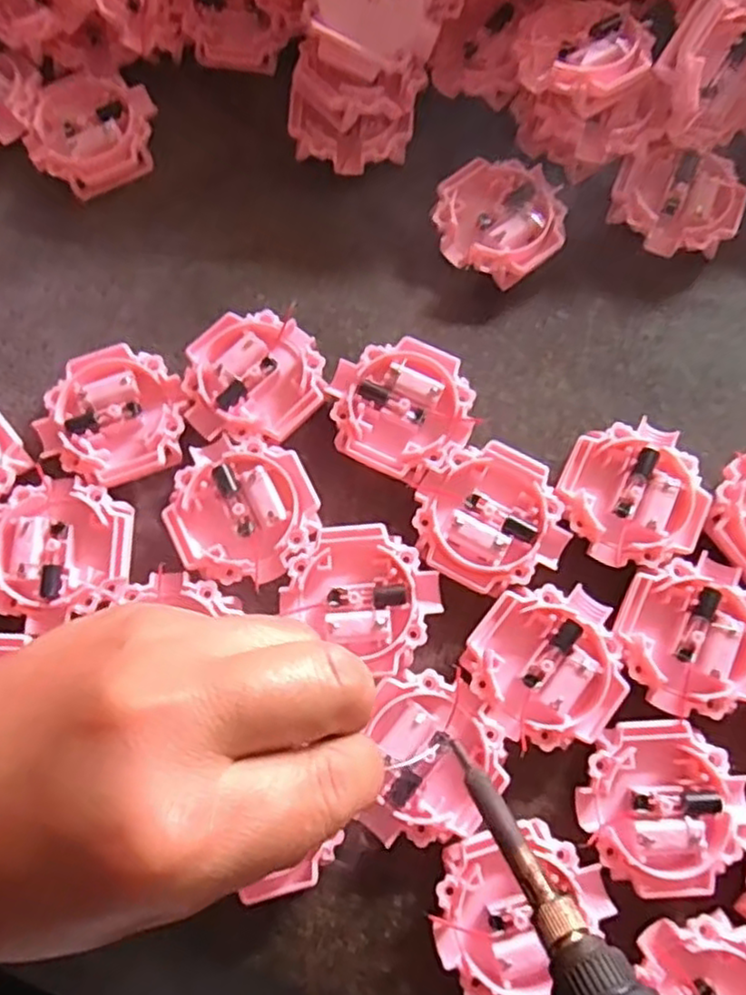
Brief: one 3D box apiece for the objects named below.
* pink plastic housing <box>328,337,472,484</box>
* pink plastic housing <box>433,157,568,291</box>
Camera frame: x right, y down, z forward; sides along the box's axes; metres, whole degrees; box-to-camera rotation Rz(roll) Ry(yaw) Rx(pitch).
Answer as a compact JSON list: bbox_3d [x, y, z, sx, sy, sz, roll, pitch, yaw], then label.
[{"bbox_3d":[0.010,-0.034,0.262,0.053,0.014,0.052,23,77,6],"label":"pink plastic housing"},{"bbox_3d":[0.053,-0.114,0.284,0.050,0.014,0.050,-1,75,0],"label":"pink plastic housing"}]

